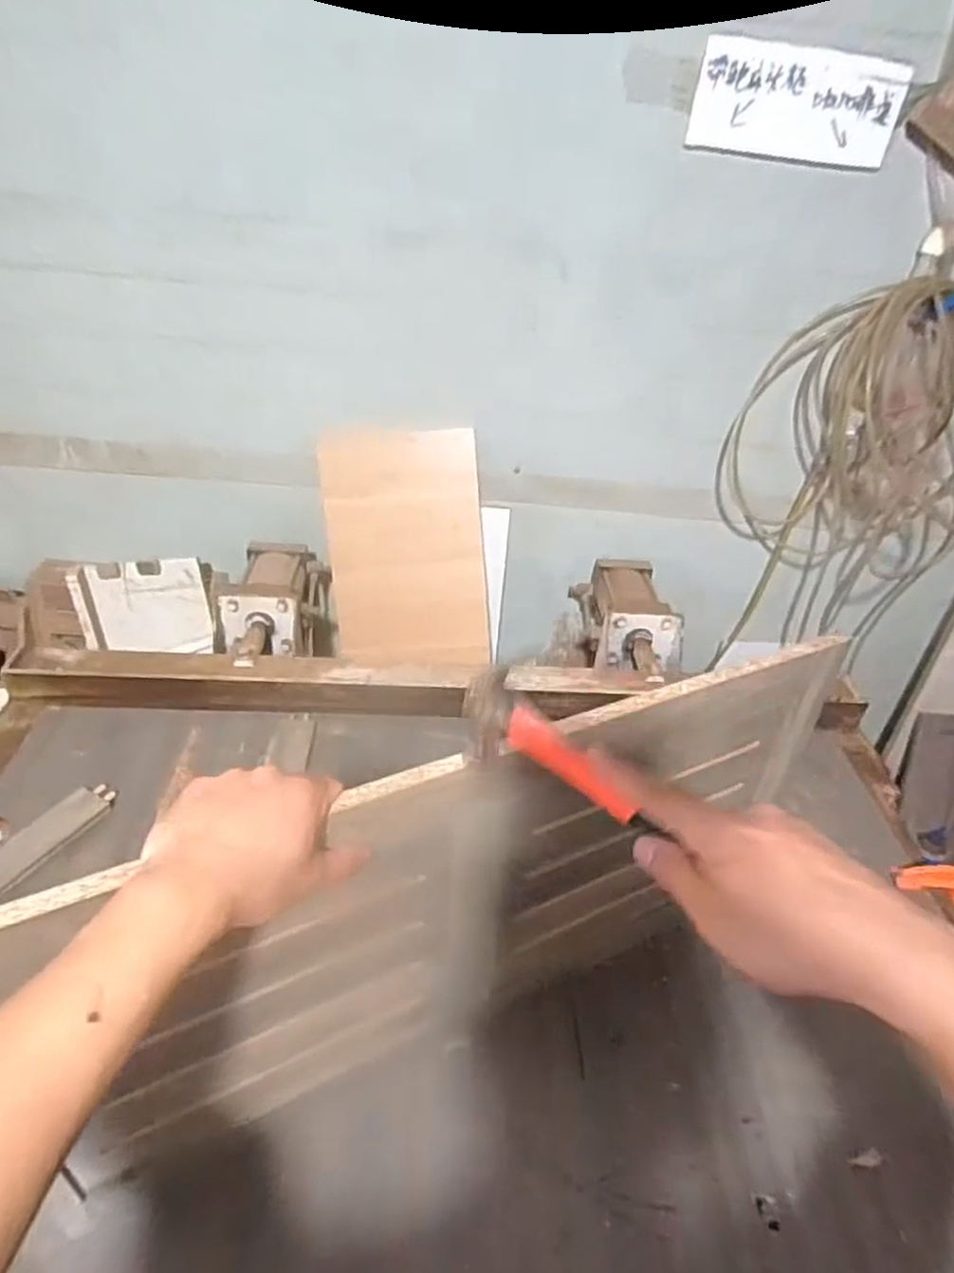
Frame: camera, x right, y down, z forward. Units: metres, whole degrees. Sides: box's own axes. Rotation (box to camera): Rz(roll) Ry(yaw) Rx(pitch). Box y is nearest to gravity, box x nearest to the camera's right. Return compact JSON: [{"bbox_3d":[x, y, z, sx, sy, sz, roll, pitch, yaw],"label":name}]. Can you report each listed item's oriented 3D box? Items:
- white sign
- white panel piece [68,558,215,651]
[{"bbox_3d":[0.453,-0.751,0.991,0.286,0.129,0.013,6,45,-1],"label":"white sign"},{"bbox_3d":[-0.691,-0.057,1.451,0.268,0.193,0.028,-3,18,1],"label":"white panel piece"}]

